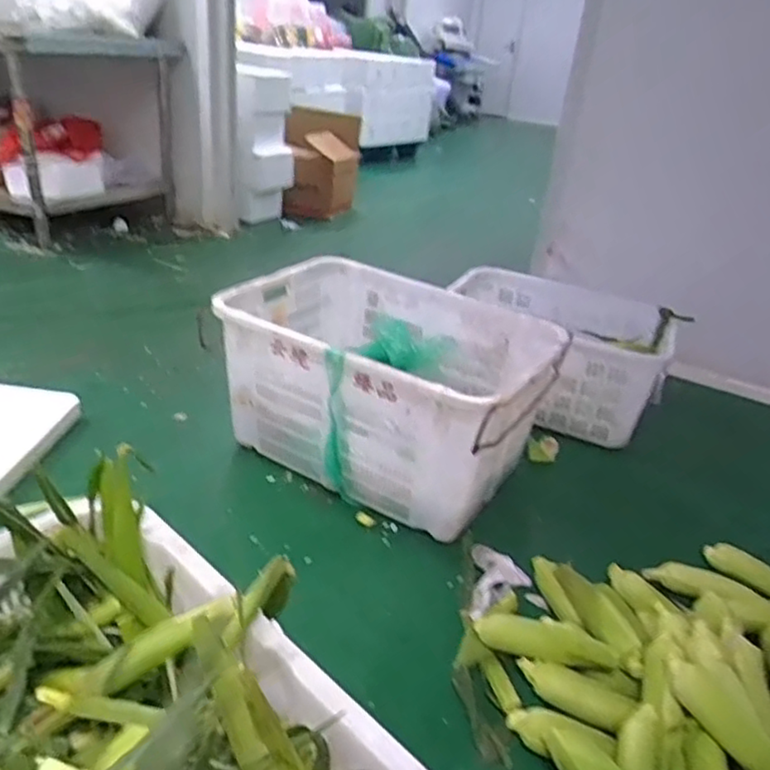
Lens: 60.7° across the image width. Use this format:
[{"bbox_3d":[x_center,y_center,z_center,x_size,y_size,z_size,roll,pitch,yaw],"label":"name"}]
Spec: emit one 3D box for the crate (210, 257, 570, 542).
[{"bbox_3d":[0.001,0.004,1.484,0.664,0.350,0.475,19,31,23],"label":"crate"}]

